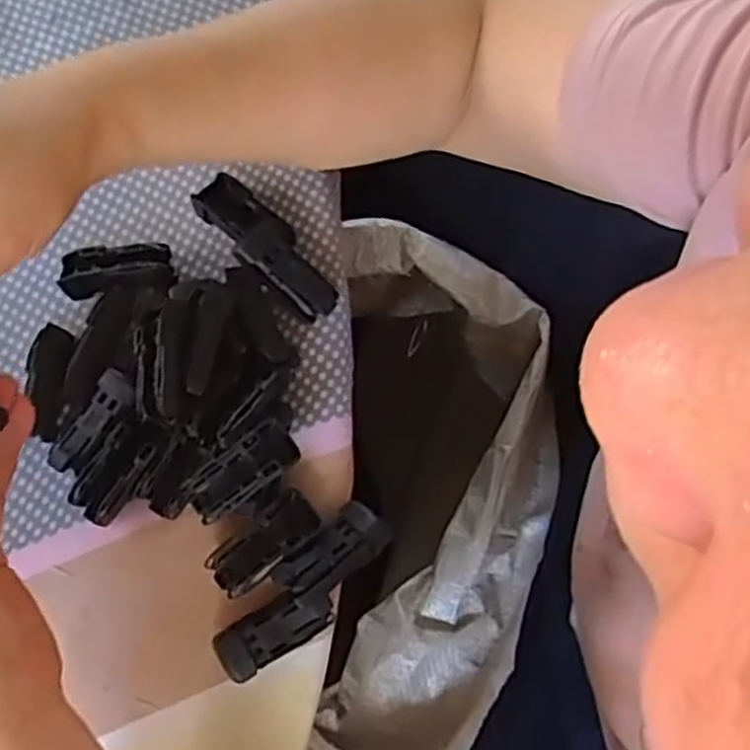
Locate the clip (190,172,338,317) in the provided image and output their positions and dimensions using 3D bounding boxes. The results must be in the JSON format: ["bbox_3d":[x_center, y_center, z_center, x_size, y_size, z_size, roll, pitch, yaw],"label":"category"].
[{"bbox_3d":[-0.046,-0.055,0.335,0.025,0.024,0.076,-41,81,-7],"label":"clip"}]

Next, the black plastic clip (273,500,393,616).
[{"bbox_3d":[-0.016,0.070,0.303,0.025,0.011,0.043,41,82,8],"label":"black plastic clip"}]

